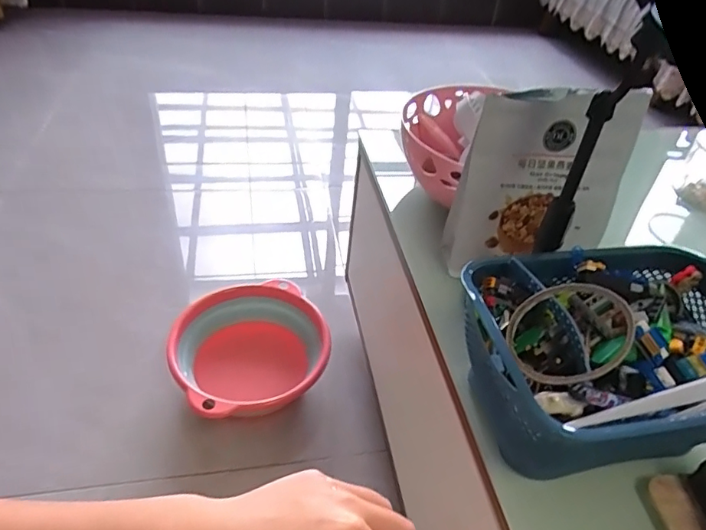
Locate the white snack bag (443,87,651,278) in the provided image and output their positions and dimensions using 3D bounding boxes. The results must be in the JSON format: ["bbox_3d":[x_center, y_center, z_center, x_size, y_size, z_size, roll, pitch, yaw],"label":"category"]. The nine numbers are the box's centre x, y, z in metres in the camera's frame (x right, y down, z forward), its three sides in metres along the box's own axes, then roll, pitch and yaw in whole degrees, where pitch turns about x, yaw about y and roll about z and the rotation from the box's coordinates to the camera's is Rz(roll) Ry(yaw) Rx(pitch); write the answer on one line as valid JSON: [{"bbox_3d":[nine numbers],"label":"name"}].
[{"bbox_3d":[0.201,-0.084,0.541,0.170,0.192,0.042,1,42,-8],"label":"white snack bag"}]

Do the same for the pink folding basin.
[{"bbox_3d":[-0.181,0.151,0.905,0.255,0.095,0.255,4,41,-4],"label":"pink folding basin"}]

